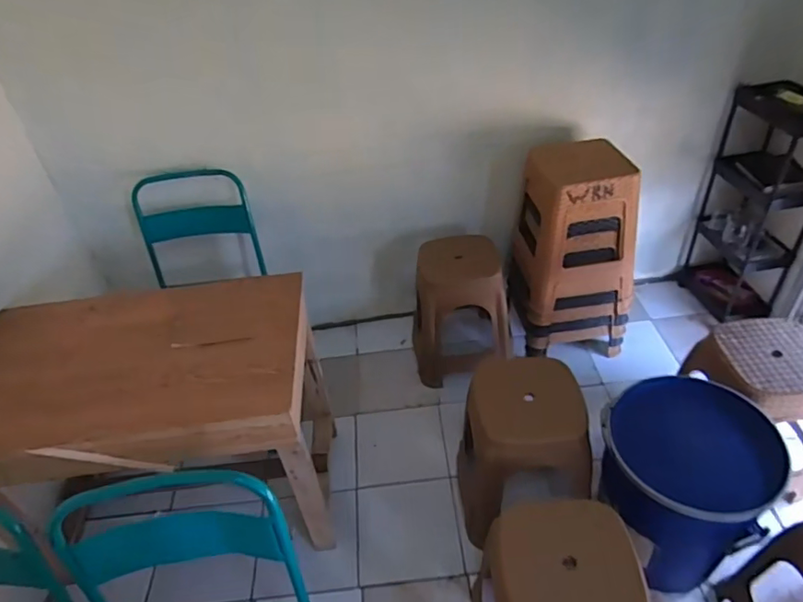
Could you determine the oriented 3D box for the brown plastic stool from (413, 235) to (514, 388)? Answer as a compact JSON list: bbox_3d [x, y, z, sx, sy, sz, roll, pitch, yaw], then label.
[{"bbox_3d":[0.216,0.058,1.918,0.358,0.517,0.304,-4,40,3],"label":"brown plastic stool"}]

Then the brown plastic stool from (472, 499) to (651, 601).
[{"bbox_3d":[0.334,0.703,1.191,0.331,0.494,0.286,-4,41,3],"label":"brown plastic stool"}]

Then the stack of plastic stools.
[{"bbox_3d":[0.596,-0.189,1.894,0.341,0.727,0.320,-9,41,-4],"label":"stack of plastic stools"}]

